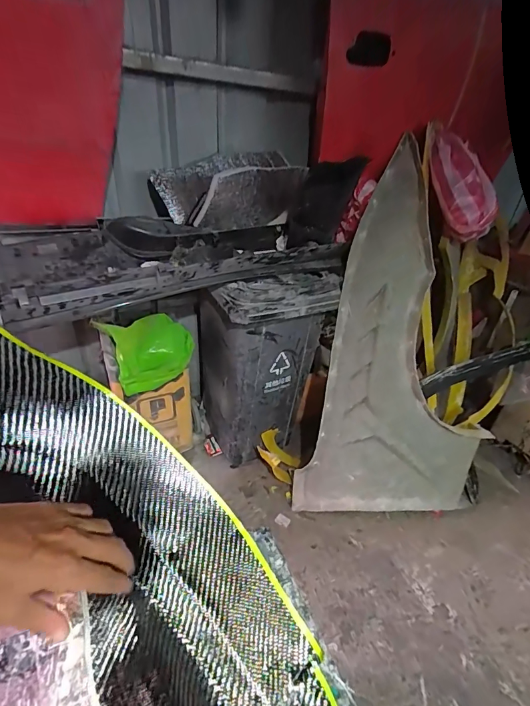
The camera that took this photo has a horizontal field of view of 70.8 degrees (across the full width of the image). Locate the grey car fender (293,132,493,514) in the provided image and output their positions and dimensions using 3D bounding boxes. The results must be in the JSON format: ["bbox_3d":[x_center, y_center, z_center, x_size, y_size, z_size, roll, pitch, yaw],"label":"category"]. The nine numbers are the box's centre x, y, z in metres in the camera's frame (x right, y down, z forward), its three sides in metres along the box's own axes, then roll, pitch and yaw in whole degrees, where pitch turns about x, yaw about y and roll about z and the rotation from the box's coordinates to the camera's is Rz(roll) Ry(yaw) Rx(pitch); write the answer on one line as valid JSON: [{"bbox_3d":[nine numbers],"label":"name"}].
[{"bbox_3d":[0.476,-0.023,1.415,0.711,1.371,0.210,-6,14,-17],"label":"grey car fender"}]

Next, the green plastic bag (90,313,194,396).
[{"bbox_3d":[-0.415,-0.005,1.325,0.295,0.202,0.221,-12,39,-24],"label":"green plastic bag"}]

